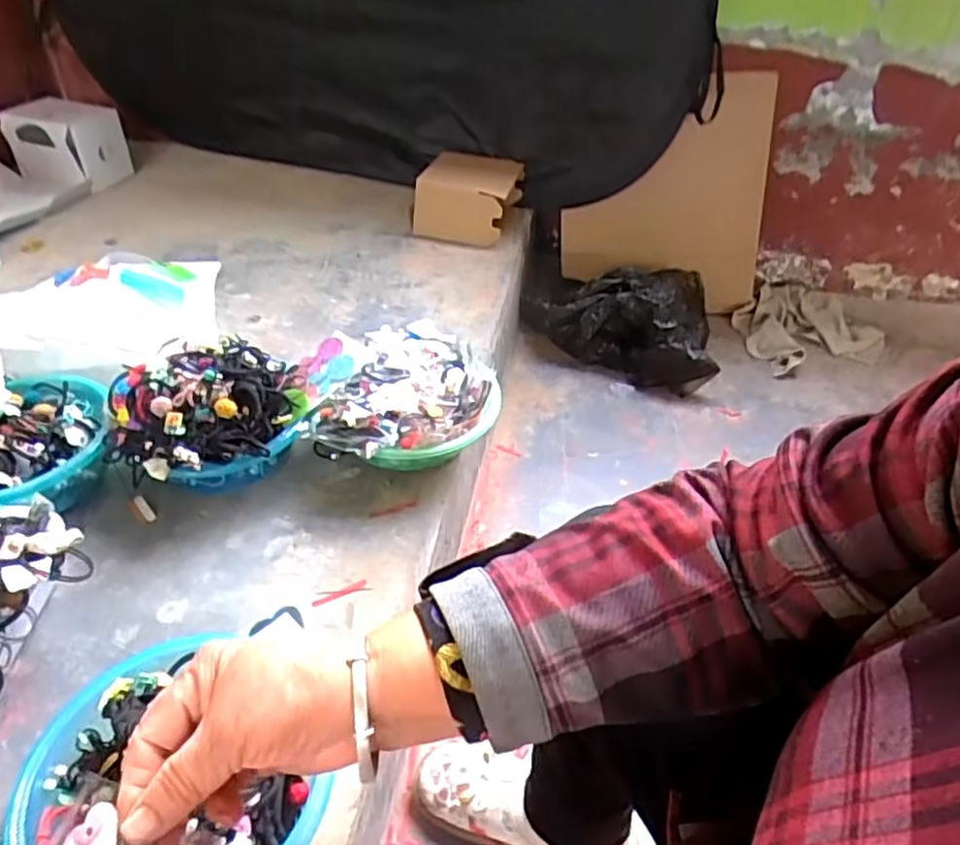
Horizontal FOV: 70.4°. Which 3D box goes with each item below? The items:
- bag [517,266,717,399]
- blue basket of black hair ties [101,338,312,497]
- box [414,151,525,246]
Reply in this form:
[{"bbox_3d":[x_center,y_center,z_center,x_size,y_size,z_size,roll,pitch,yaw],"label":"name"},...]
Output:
[{"bbox_3d":[0.277,-0.212,1.373,0.385,0.154,0.242,11,41,10],"label":"bag"},{"bbox_3d":[-0.324,-0.003,0.814,0.214,0.153,0.184,-17,44,-22],"label":"blue basket of black hair ties"},{"bbox_3d":[-0.019,-0.473,1.408,0.171,0.117,0.192,12,41,11],"label":"box"}]

